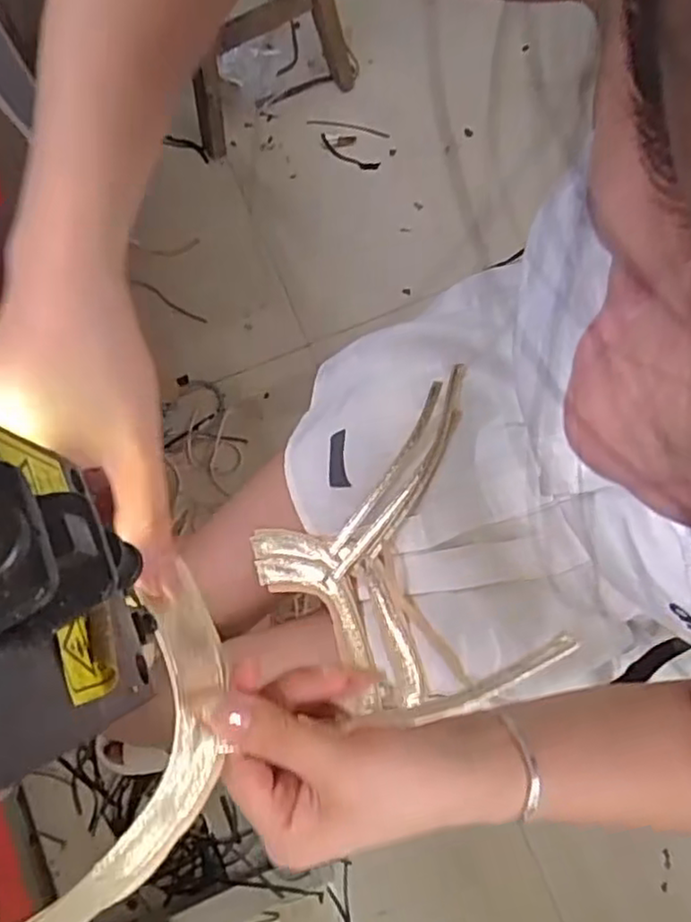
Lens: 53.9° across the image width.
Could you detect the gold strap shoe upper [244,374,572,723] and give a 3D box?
[{"bbox_3d":[0.053,0.089,0.575,0.229,0.091,0.214,-36,81,-7],"label":"gold strap shoe upper"}]

